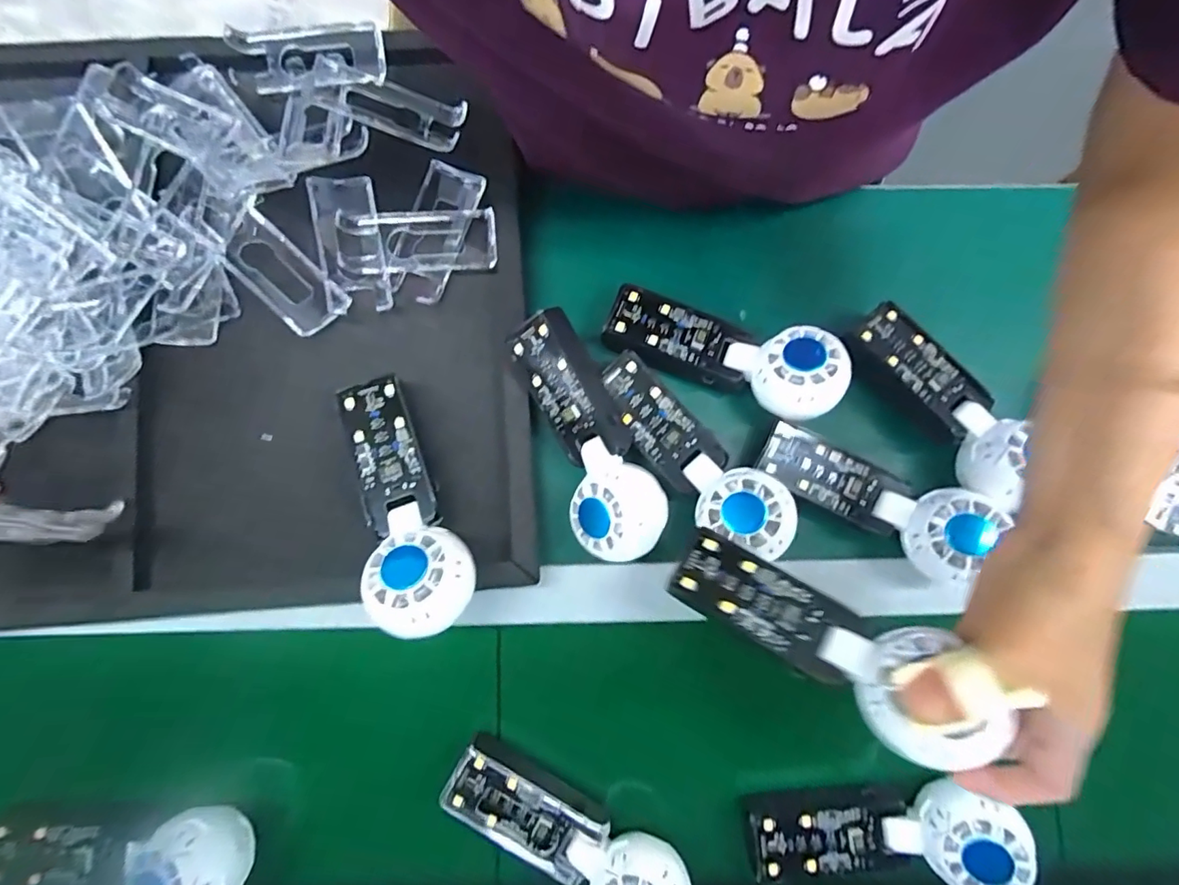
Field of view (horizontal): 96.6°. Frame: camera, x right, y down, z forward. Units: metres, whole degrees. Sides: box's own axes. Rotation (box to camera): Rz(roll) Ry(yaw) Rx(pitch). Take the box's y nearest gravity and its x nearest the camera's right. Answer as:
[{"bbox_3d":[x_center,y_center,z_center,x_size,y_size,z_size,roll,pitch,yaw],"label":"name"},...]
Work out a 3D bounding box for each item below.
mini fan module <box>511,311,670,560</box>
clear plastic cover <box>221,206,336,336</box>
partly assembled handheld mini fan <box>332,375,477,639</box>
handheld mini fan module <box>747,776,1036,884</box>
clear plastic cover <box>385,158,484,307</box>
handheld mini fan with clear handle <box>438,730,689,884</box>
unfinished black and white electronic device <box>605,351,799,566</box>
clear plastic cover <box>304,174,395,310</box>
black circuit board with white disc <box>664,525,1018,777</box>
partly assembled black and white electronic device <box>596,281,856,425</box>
[{"bbox_3d":[-0.003,-0.003,0.347,0.064,0.040,0.167,-26,80,-6],"label":"mini fan module"},{"bbox_3d":[-0.223,-0.121,0.376,0.097,0.020,0.041,44,81,7],"label":"clear plastic cover"},{"bbox_3d":[-0.121,0.036,0.331,0.056,0.027,0.168,-23,63,-6],"label":"partly assembled handheld mini fan"},{"bbox_3d":[0.188,0.255,0.340,0.159,0.030,0.054,-7,79,11],"label":"handheld mini fan module"},{"bbox_3d":[-0.116,-0.157,0.394,0.044,0.015,0.104,19,79,3],"label":"clear plastic cover"},{"bbox_3d":[-0.017,0.253,0.330,0.162,0.038,0.057,27,79,4],"label":"handheld mini fan with clear handle"},{"bbox_3d":[0.068,0.007,0.350,0.047,0.028,0.165,-41,82,-8],"label":"unfinished black and white electronic device"},{"bbox_3d":[-0.175,-0.146,0.381,0.045,0.011,0.104,-12,79,-4],"label":"clear plastic cover"},{"bbox_3d":[0.123,0.101,0.282,0.159,0.031,0.056,31,78,32],"label":"black circuit board with white disc"},{"bbox_3d":[0.092,-0.068,0.364,0.163,0.035,0.055,23,79,4],"label":"partly assembled black and white electronic device"}]

